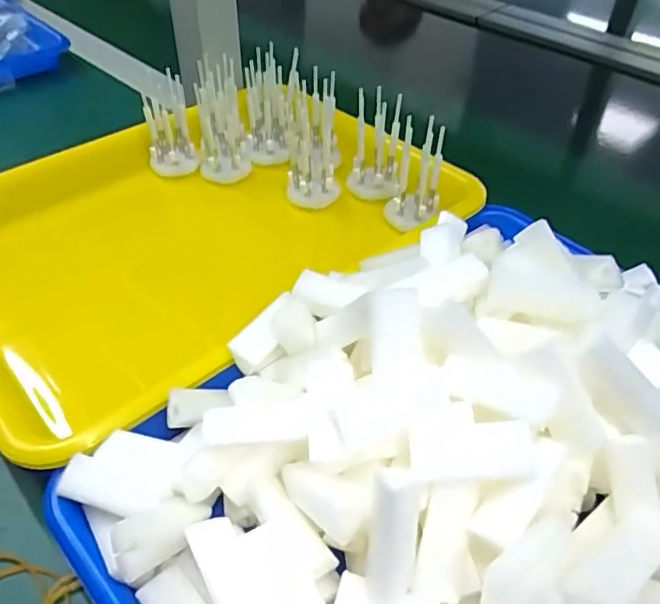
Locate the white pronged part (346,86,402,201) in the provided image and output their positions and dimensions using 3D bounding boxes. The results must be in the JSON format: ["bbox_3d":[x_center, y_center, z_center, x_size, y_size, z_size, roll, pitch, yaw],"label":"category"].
[{"bbox_3d":[0.034,-0.114,0.442,0.035,0.074,0.025,5,19,2],"label":"white pronged part"}]

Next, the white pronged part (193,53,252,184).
[{"bbox_3d":[-0.084,-0.139,0.461,0.037,0.093,0.044,-8,2,-11],"label":"white pronged part"}]

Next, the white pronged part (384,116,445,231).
[{"bbox_3d":[0.059,-0.084,0.407,0.033,0.074,0.012,15,22,12],"label":"white pronged part"}]

